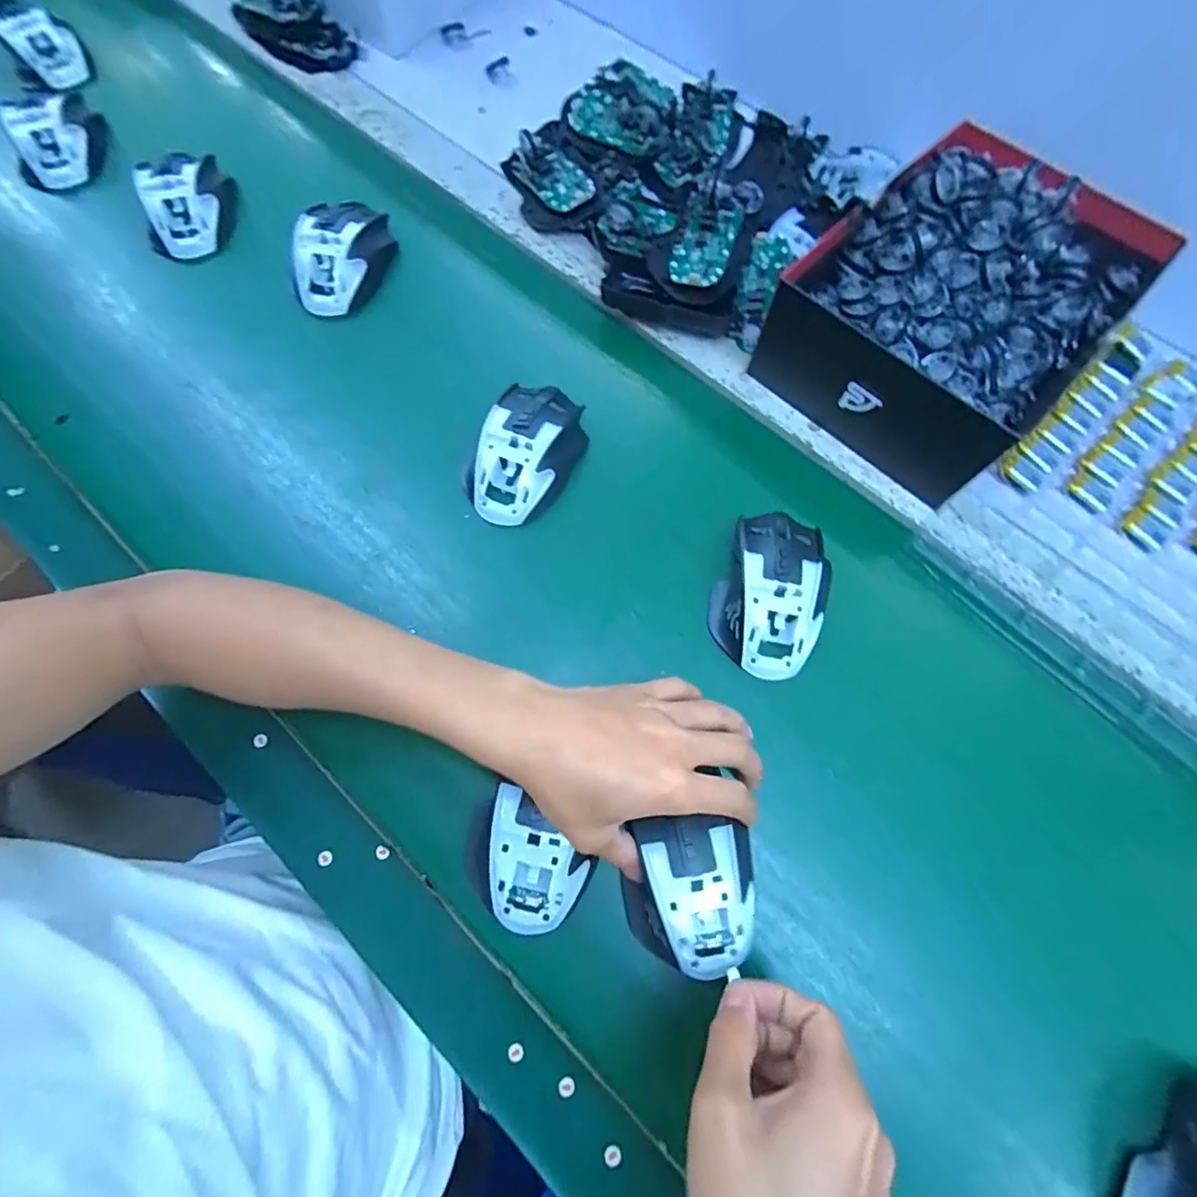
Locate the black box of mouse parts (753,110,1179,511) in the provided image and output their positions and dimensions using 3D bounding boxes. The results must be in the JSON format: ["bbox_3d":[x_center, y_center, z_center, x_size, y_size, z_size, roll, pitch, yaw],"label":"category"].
[{"bbox_3d":[0.269,-0.224,0.421,0.181,0.082,0.241,42,76,13],"label":"black box of mouse parts"}]

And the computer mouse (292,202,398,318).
[{"bbox_3d":[-0.219,-0.295,0.469,0.073,0.034,0.108,7,72,3],"label":"computer mouse"}]

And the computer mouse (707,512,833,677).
[{"bbox_3d":[0.119,-0.006,0.375,0.075,0.036,0.116,14,72,5],"label":"computer mouse"}]

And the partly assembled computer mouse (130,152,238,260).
[{"bbox_3d":[-0.365,-0.351,0.487,0.071,0.042,0.089,-12,72,-4],"label":"partly assembled computer mouse"}]

